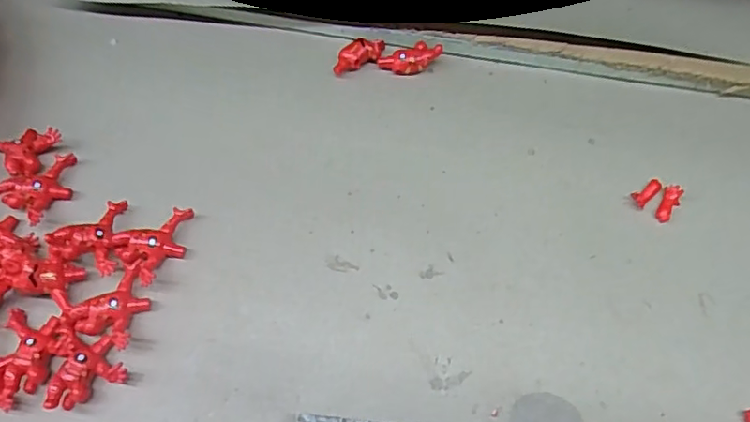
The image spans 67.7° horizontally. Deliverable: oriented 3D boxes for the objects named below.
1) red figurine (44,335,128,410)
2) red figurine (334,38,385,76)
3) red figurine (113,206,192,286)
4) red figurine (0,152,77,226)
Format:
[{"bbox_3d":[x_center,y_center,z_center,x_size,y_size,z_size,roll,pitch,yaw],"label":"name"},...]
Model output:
[{"bbox_3d":[-0.147,0.081,0.289,0.035,0.014,0.036,-7,62,-1],"label":"red figurine"},{"bbox_3d":[-0.011,-0.107,0.385,0.038,0.016,0.012,-20,62,-7],"label":"red figurine"},{"bbox_3d":[-0.123,0.017,0.323,0.045,0.014,0.035,-41,67,-17],"label":"red figurine"},{"bbox_3d":[-0.202,-0.017,0.341,0.032,0.016,0.046,31,68,18],"label":"red figurine"}]

